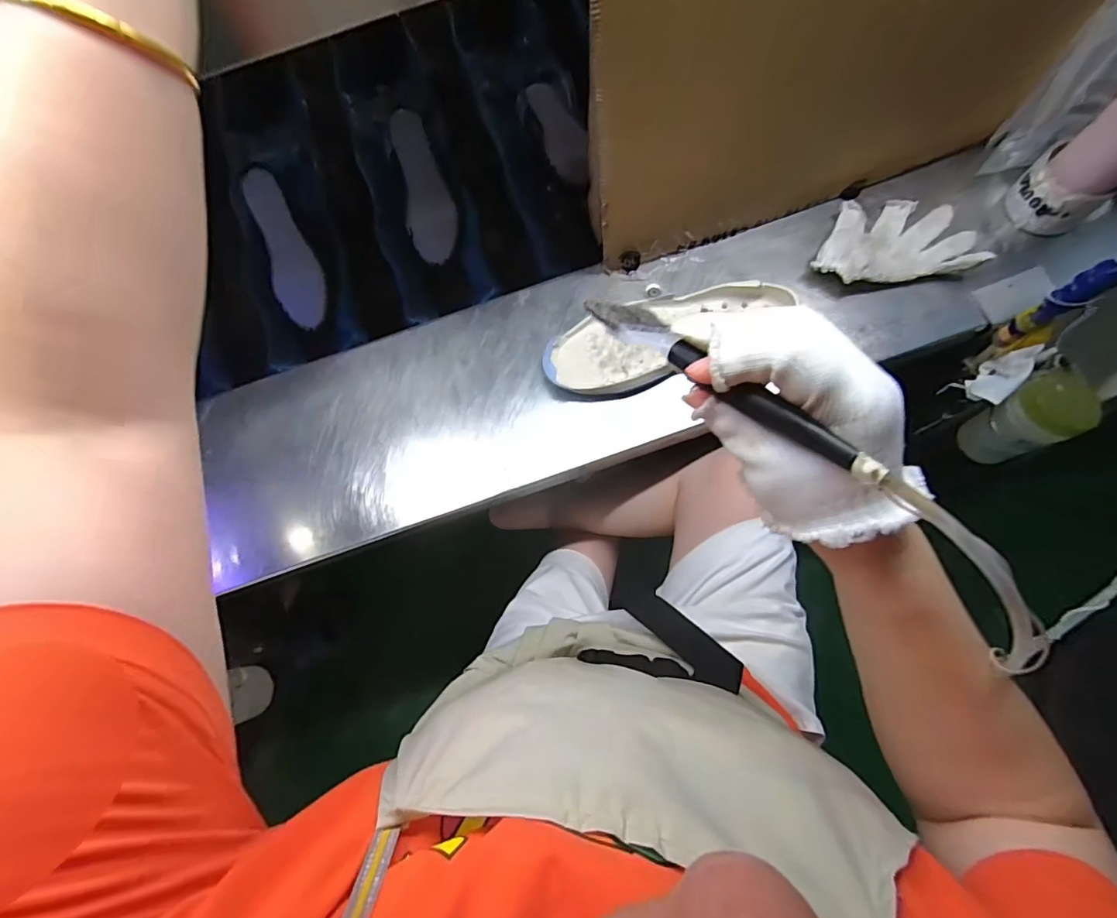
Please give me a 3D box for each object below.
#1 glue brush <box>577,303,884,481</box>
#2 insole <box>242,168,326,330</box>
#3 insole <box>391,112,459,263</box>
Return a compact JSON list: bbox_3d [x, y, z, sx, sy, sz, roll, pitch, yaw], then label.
[{"bbox_3d":[0.078,-0.038,0.248,0.023,0.017,0.158,-41,59,-12],"label":"glue brush"},{"bbox_3d":[-0.362,-0.279,0.688,0.065,0.016,0.205,-18,97,-6],"label":"insole"},{"bbox_3d":[-0.178,-0.367,0.702,0.064,0.010,0.189,-10,95,-20],"label":"insole"}]

